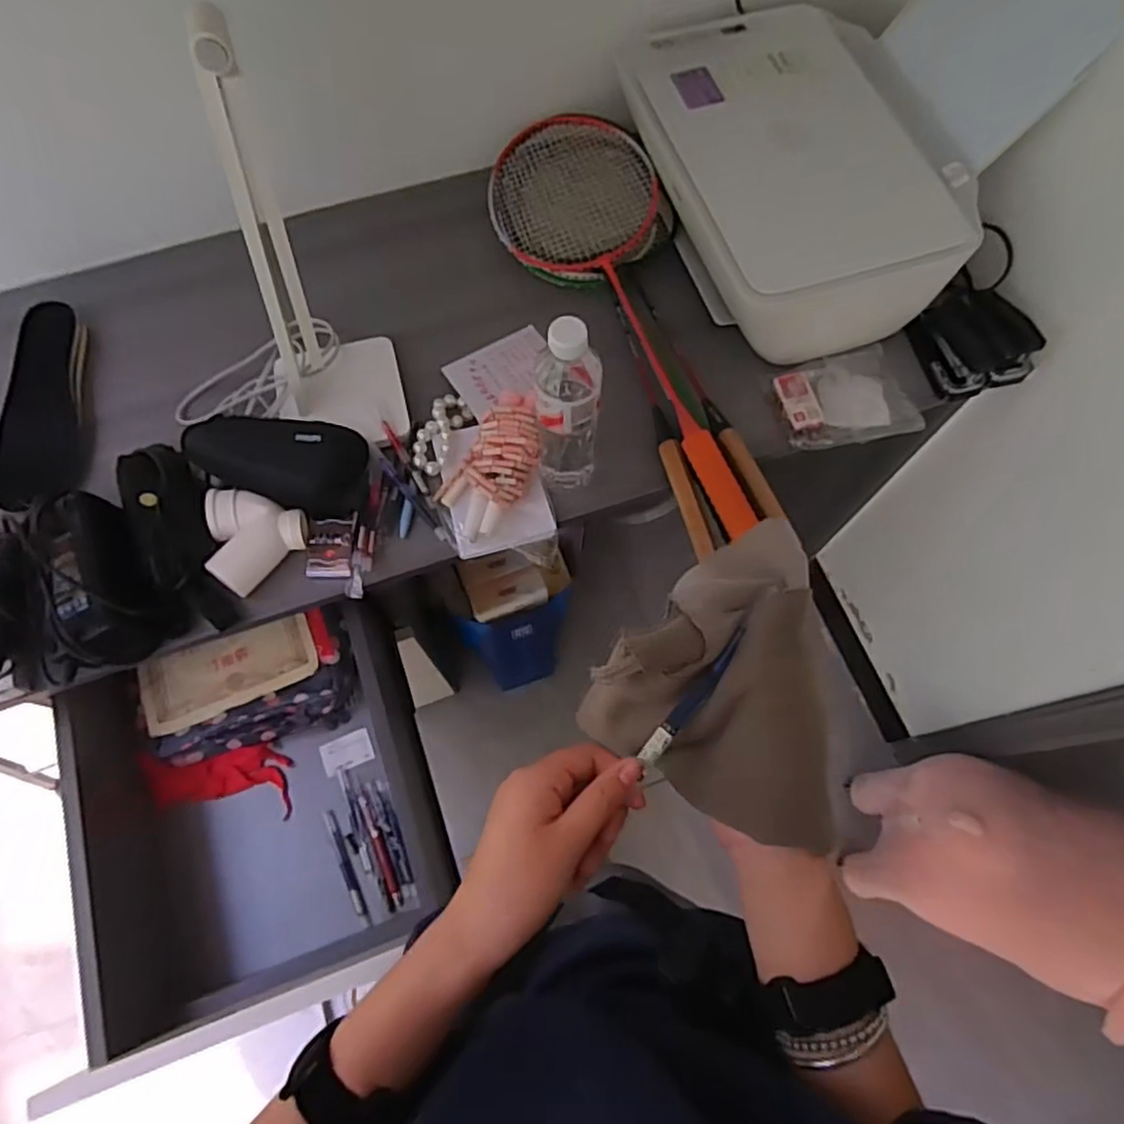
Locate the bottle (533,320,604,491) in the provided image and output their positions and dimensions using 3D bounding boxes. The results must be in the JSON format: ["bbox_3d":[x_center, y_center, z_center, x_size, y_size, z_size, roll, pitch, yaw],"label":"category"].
[{"bbox_3d":[0.005,-0.140,0.644,0.058,0.212,0.053,4,68,0],"label":"bottle"}]

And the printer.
[{"bbox_3d":[0.261,-0.436,0.798,0.280,0.135,0.436,-15,69,-7],"label":"printer"}]

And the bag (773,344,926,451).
[{"bbox_3d":[0.329,-0.190,0.795,0.154,0.022,0.110,-12,69,-6],"label":"bag"}]

